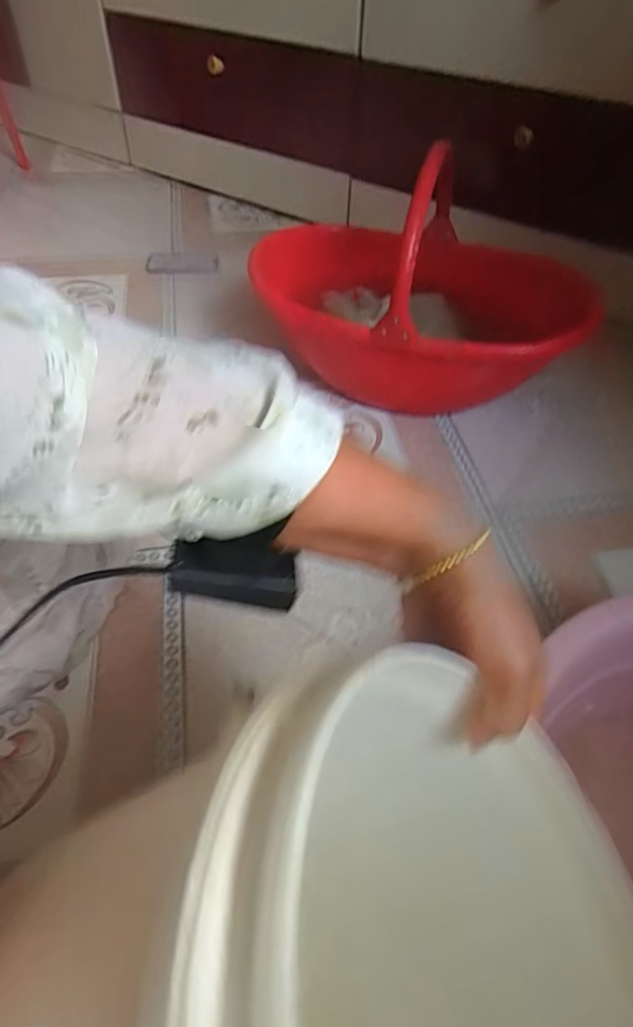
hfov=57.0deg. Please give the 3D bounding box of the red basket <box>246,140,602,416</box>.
[{"bbox_3d":[0.133,-0.367,0.857,0.418,0.263,0.345,1,48,-3],"label":"red basket"}]

